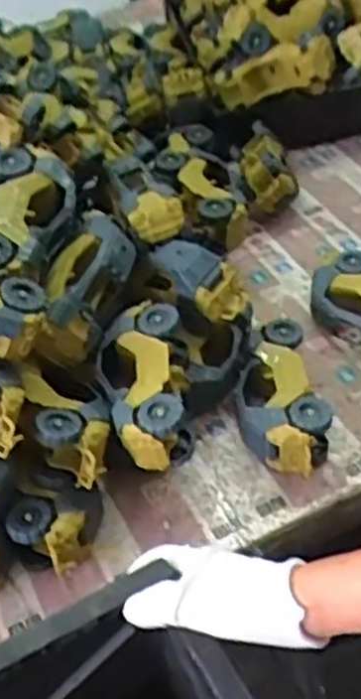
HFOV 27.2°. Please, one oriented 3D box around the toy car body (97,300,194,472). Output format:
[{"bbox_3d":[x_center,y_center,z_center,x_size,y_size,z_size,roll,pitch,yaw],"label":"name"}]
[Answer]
[{"bbox_3d":[-0.032,0.029,0.656,0.077,0.062,0.150,-7,45,-2],"label":"toy car body"}]

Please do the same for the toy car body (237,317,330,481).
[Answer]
[{"bbox_3d":[0.089,0.047,0.698,0.077,0.056,0.149,-8,45,-4],"label":"toy car body"}]

